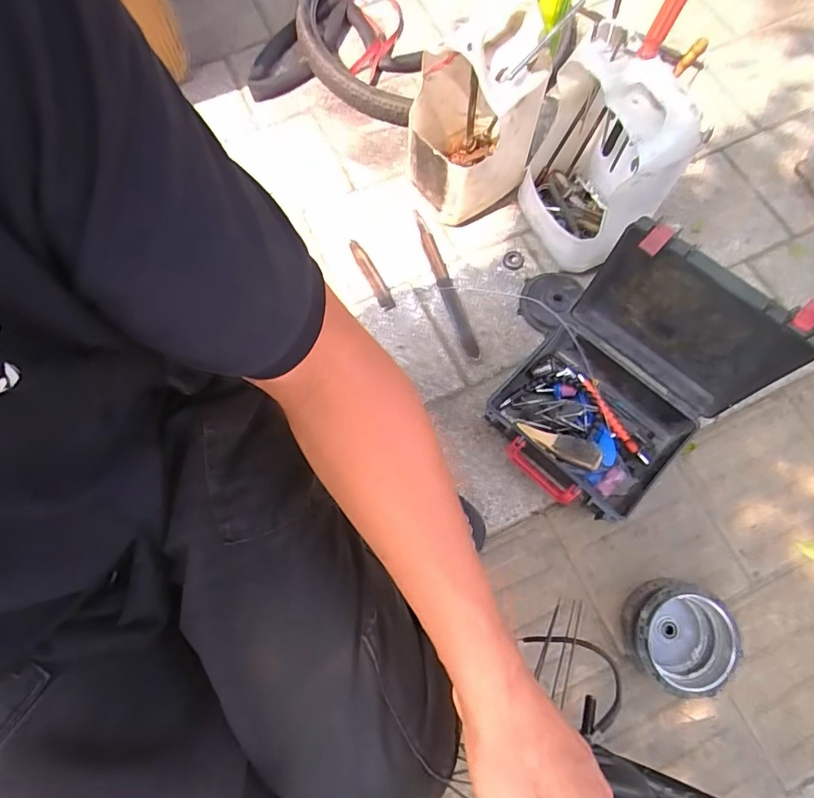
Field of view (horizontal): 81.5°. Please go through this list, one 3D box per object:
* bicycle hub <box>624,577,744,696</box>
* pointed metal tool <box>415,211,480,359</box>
[{"bbox_3d":[0.407,0.354,0.713,0.132,0.089,0.145,-1,71,2],"label":"bicycle hub"},{"bbox_3d":[0.079,-0.229,0.938,0.031,0.020,0.338,-19,71,-5],"label":"pointed metal tool"}]

